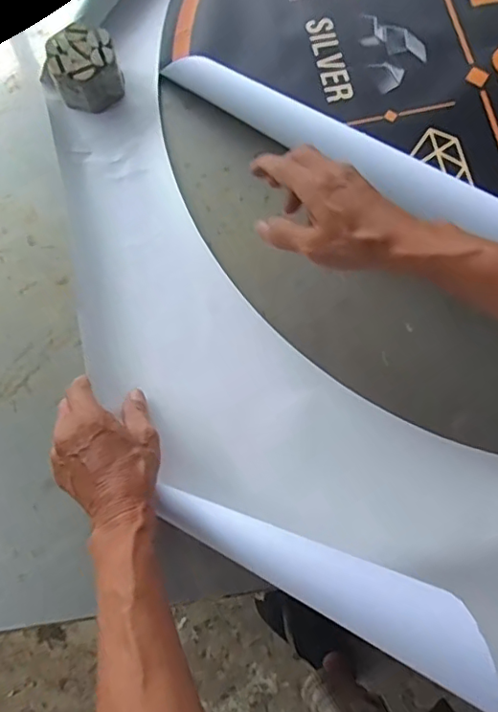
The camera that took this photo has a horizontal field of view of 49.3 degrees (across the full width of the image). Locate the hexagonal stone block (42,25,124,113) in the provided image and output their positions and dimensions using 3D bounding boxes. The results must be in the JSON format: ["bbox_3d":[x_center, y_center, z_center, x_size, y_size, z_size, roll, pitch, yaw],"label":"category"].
[{"bbox_3d":[-0.180,-0.314,0.592,0.076,0.049,0.073,-21,78,-6],"label":"hexagonal stone block"}]

